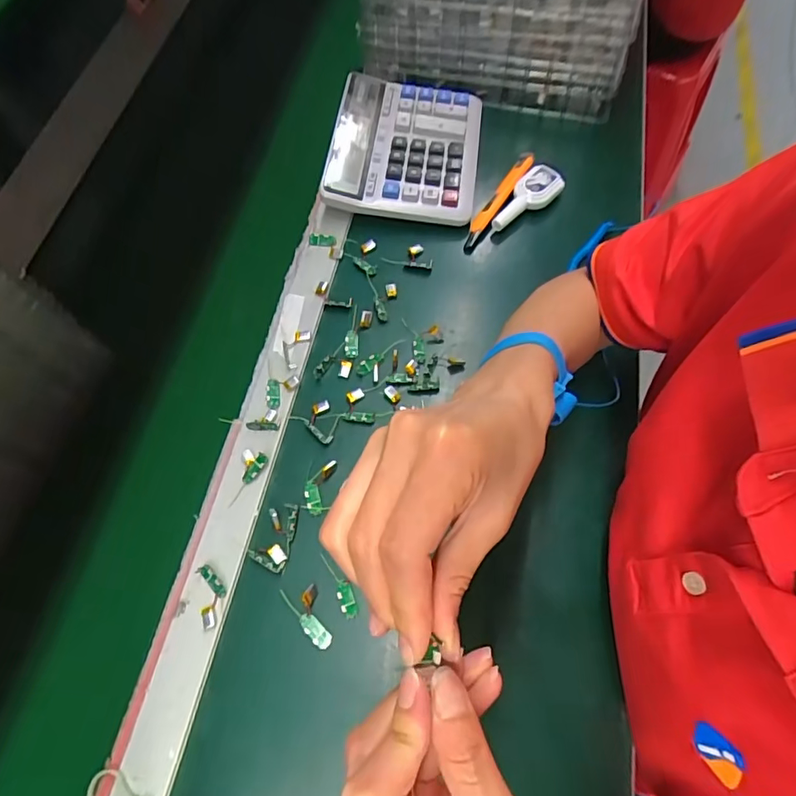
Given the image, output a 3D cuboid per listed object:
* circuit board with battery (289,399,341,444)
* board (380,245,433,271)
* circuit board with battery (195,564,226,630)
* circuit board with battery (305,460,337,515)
[{"bbox_3d":[-0.069,0.023,0.449,0.034,0.004,0.039,-34,69,-14],"label":"circuit board with battery"},{"bbox_3d":[0.012,-0.146,0.518,0.052,0.006,0.027,11,65,6],"label":"board"},{"bbox_3d":[-0.145,0.154,0.397,0.020,0.006,0.047,-15,65,-6],"label":"circuit board with battery"},{"bbox_3d":[-0.066,0.073,0.423,0.021,0.007,0.045,7,66,7],"label":"circuit board with battery"}]

